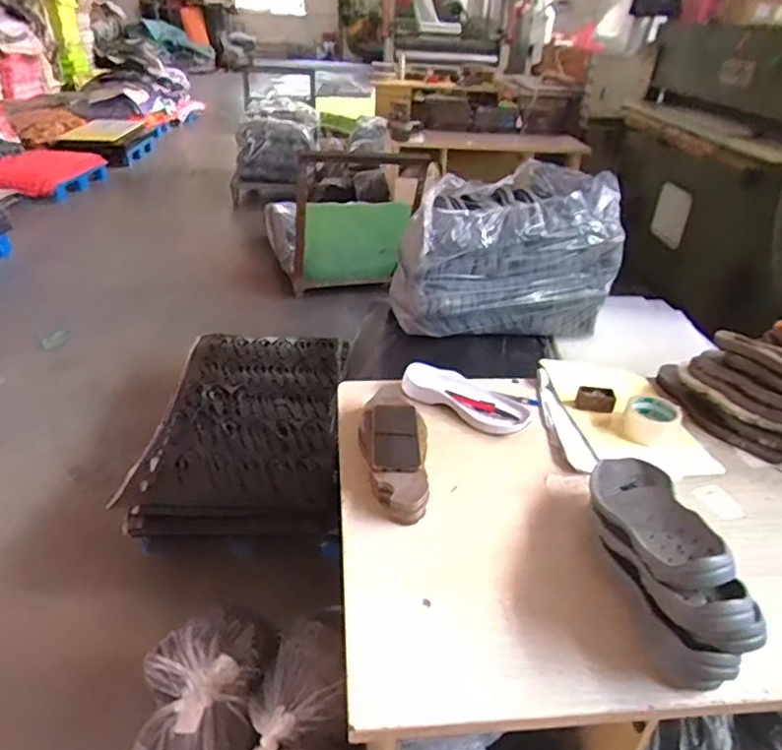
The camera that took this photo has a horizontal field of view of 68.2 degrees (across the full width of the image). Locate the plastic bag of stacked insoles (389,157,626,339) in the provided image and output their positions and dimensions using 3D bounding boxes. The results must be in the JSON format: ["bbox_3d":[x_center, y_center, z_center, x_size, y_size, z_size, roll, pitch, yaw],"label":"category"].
[{"bbox_3d":[0.328,-0.385,1.747,0.607,0.423,0.373,2,33,0],"label":"plastic bag of stacked insoles"}]

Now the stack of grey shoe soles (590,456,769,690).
[{"bbox_3d":[0.342,0.204,0.734,0.120,0.116,0.335,2,33,-1],"label":"stack of grey shoe soles"}]

